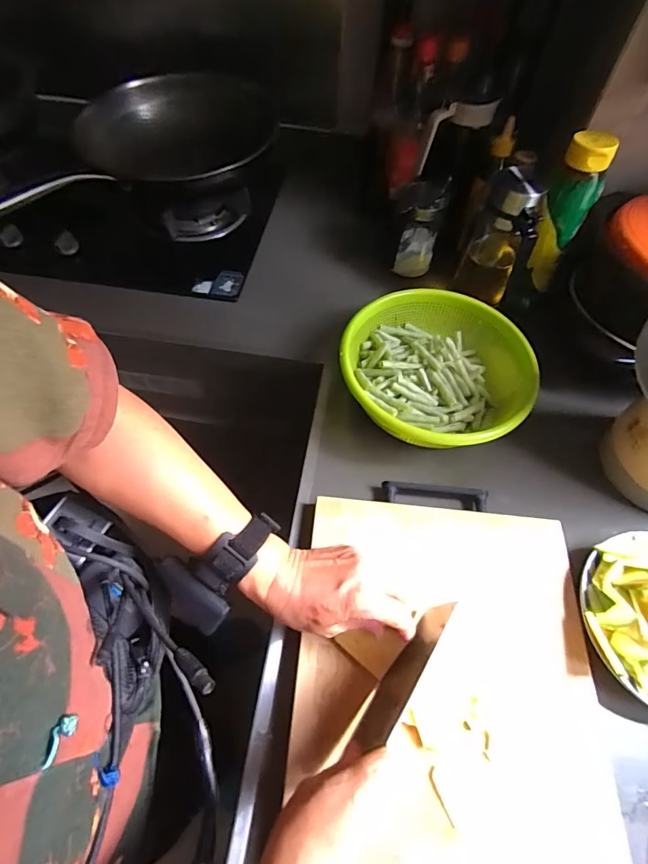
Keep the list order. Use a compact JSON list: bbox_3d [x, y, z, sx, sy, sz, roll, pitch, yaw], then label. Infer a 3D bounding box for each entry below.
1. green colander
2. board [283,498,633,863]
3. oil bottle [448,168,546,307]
[{"bbox_3d":[0.149,-0.077,0.573,0.226,0.090,0.233,1,59,-2],"label":"green colander"},{"bbox_3d":[0.114,0.245,0.391,0.277,0.012,0.367,6,59,1],"label":"board"},{"bbox_3d":[0.245,-0.266,0.606,0.074,0.182,0.067,20,60,9],"label":"oil bottle"}]

